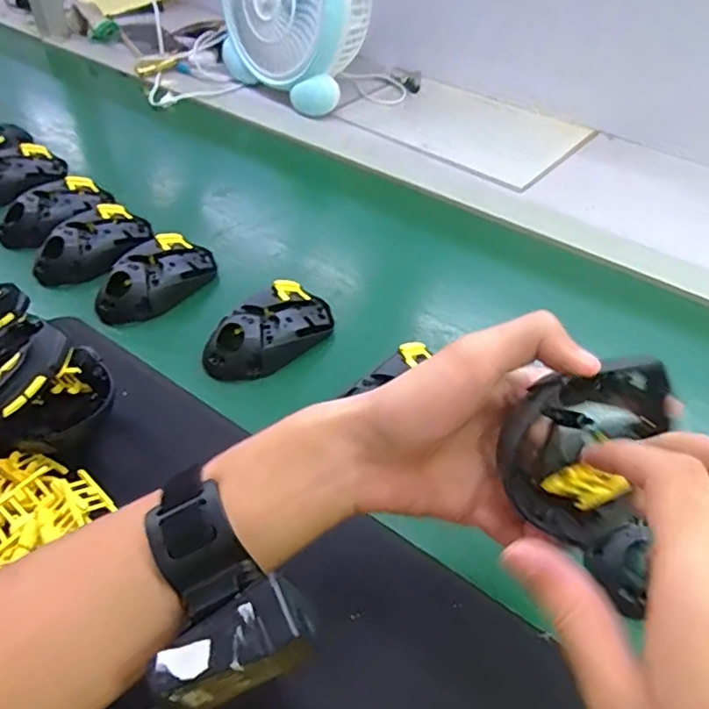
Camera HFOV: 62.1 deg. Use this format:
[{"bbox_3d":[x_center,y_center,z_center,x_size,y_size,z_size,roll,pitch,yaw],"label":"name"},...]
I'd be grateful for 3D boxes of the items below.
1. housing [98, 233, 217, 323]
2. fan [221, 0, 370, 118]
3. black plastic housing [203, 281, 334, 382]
[{"bbox_3d":[-0.184,-0.073,0.542,0.063,0.032,0.115,29,51,25],"label":"housing"},{"bbox_3d":[-0.081,-0.478,0.797,0.110,0.240,0.216,-33,53,-32],"label":"fan"},{"bbox_3d":[-0.071,-0.022,0.496,0.062,0.033,0.119,32,52,26],"label":"black plastic housing"}]

